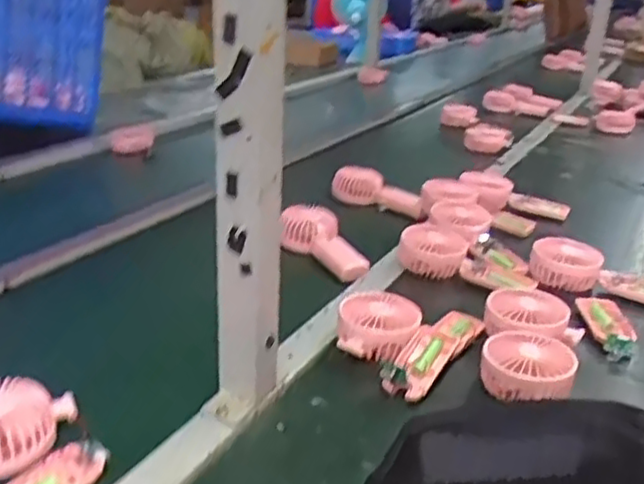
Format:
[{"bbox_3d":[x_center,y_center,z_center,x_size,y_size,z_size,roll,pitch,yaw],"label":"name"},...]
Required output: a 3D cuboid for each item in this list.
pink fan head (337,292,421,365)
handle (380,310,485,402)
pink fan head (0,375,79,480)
[{"bbox_3d":[0.061,0.091,0.738,0.088,0.044,0.083,1,22,0],"label":"pink fan head"},{"bbox_3d":[0.117,0.113,0.712,0.054,0.035,0.166,14,25,29],"label":"handle"},{"bbox_3d":[-0.263,0.155,0.570,0.080,0.055,0.088,6,23,11],"label":"pink fan head"}]

